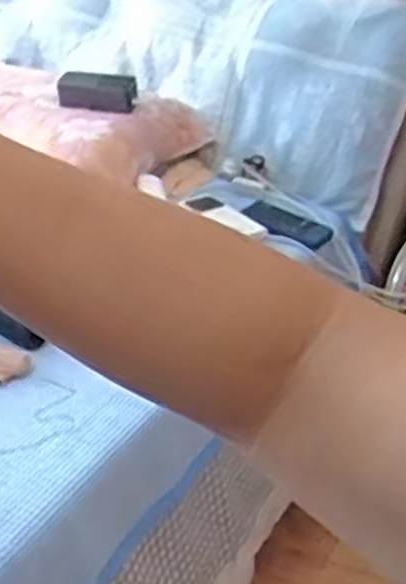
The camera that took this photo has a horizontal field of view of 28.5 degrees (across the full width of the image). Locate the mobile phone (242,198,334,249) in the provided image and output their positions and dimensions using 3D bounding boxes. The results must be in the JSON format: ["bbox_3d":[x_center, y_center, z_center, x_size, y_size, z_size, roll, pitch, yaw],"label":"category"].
[{"bbox_3d":[0.131,-0.111,1.276,0.147,0.013,0.089,26,35,15],"label":"mobile phone"}]

